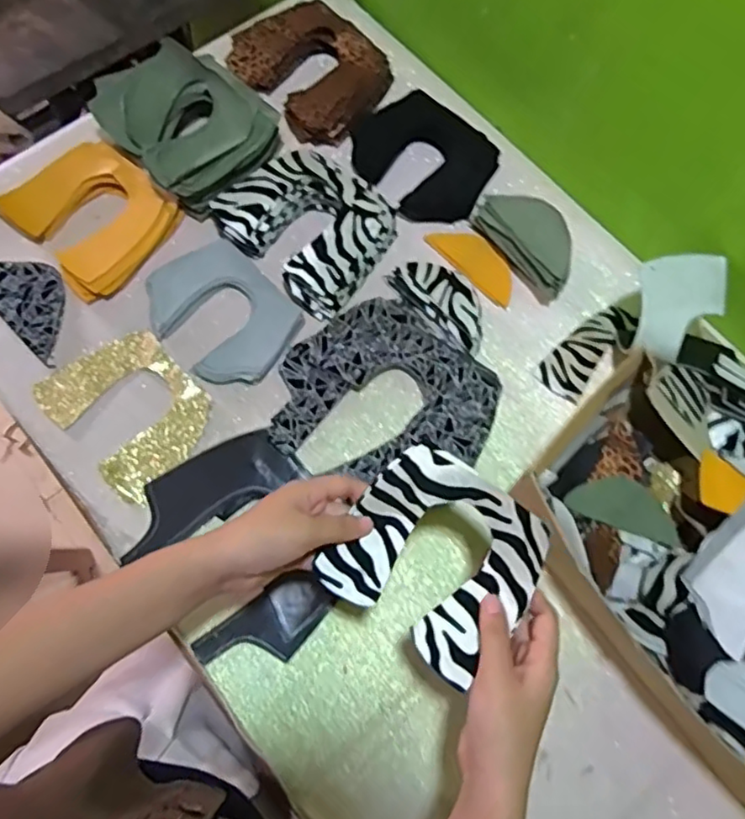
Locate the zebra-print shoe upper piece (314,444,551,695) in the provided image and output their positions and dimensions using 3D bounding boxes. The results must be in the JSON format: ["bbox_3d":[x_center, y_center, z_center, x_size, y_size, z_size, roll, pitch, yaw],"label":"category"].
[{"bbox_3d":[0.046,0.101,0.440,0.129,0.031,0.125,34,79,10],"label":"zebra-print shoe upper piece"}]

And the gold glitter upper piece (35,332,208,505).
[{"bbox_3d":[-0.236,-0.004,0.609,0.154,0.013,0.122,44,79,10],"label":"gold glitter upper piece"}]

